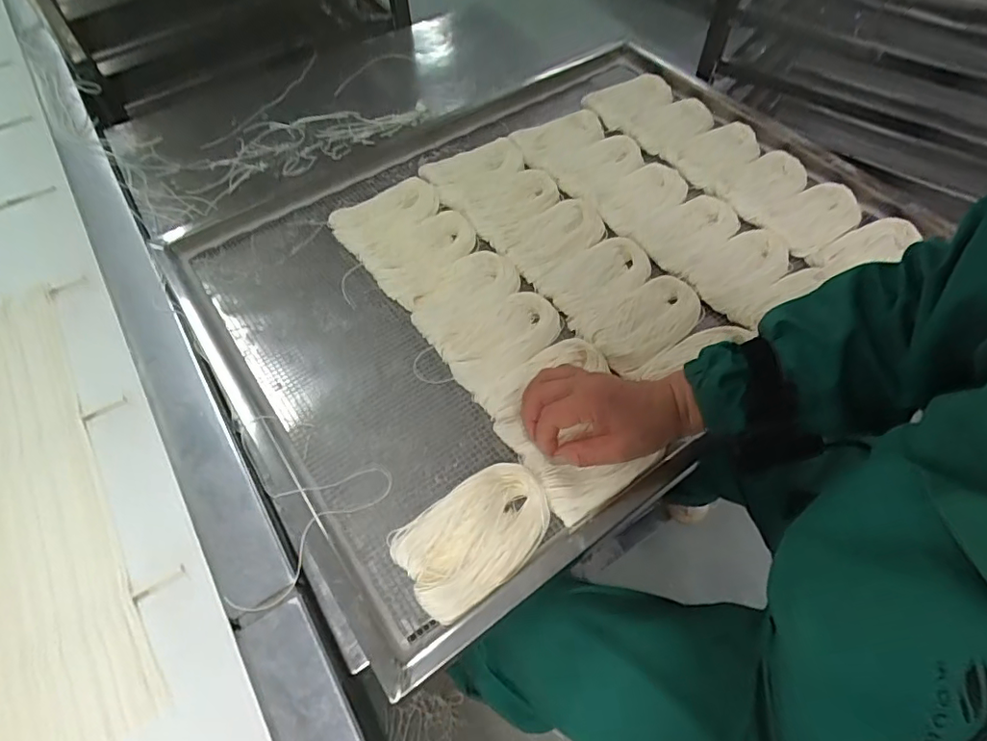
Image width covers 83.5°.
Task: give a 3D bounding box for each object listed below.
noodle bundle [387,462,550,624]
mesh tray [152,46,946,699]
[{"bbox_3d":[-0.016,0.144,0.488,0.136,0.026,0.092,-34,62,-17],"label":"noodle bundle"},{"bbox_3d":[0.069,-0.159,0.701,0.811,0.057,0.629,-33,61,-16],"label":"mesh tray"}]

